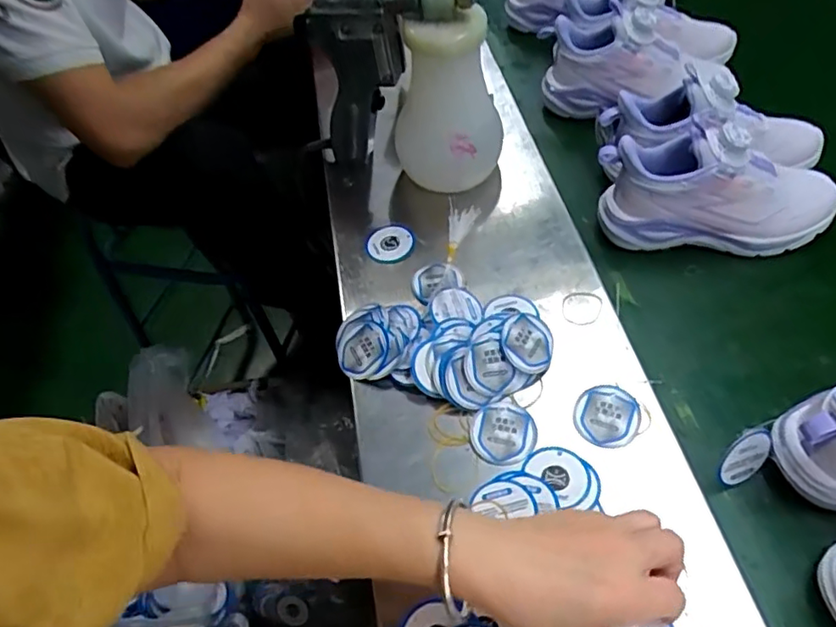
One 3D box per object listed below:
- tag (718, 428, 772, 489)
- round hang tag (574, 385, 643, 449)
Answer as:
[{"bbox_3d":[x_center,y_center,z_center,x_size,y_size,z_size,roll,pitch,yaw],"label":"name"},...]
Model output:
[{"bbox_3d":[0.239,0.106,0.427,0.047,0.044,0.005,-44,30,5],"label":"tag"},{"bbox_3d":[0.146,0.079,0.452,0.048,0.004,0.049,-4,58,7],"label":"round hang tag"}]

